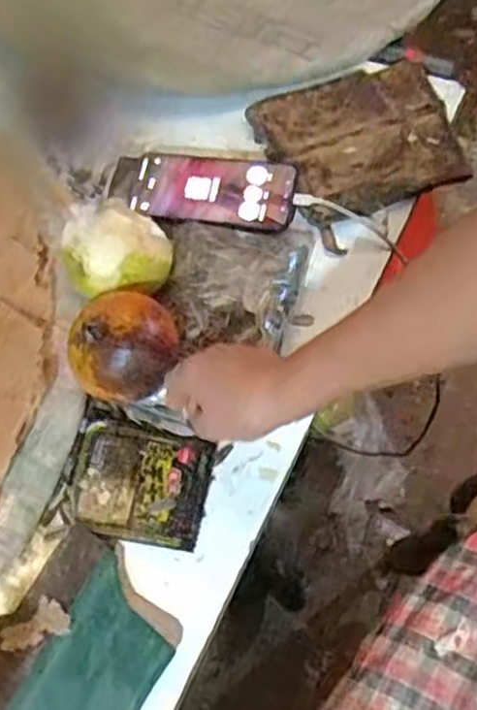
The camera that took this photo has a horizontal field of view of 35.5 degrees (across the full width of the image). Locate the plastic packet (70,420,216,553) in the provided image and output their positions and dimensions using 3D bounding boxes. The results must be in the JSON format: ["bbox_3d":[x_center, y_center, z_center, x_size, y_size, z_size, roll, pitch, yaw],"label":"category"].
[{"bbox_3d":[-0.080,0.102,0.604,0.109,0.010,0.090,8,64,9],"label":"plastic packet"}]

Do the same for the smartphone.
[{"bbox_3d":[-0.026,-0.159,0.722,0.157,0.013,0.075,11,73,12],"label":"smartphone"}]

